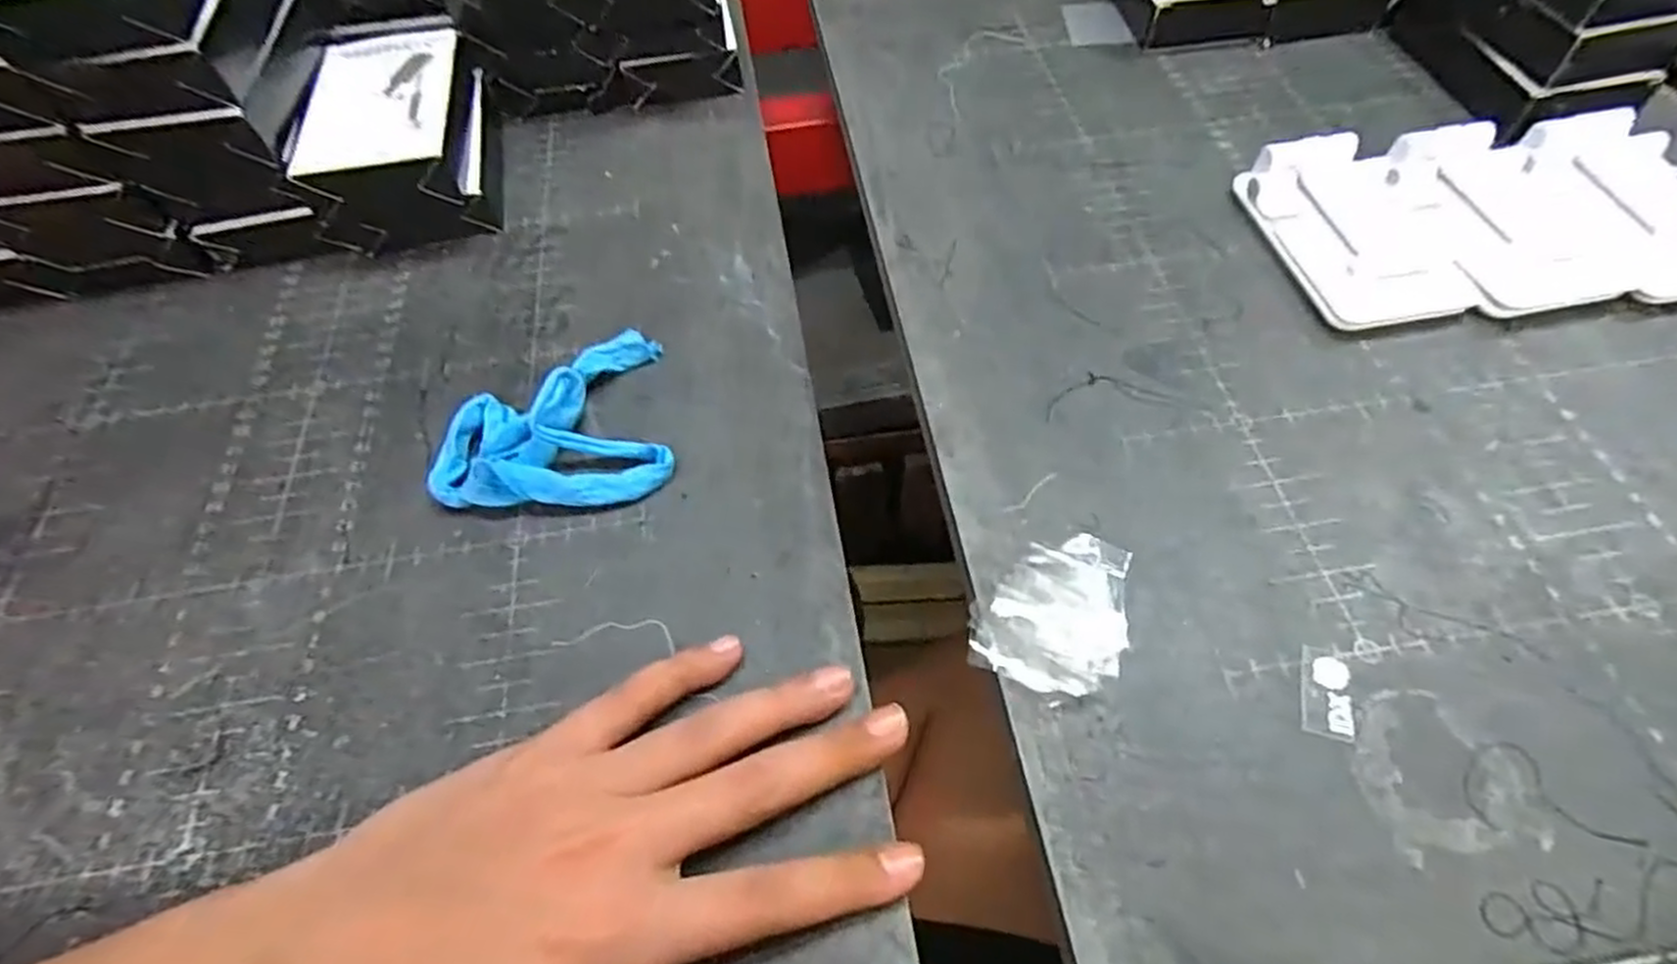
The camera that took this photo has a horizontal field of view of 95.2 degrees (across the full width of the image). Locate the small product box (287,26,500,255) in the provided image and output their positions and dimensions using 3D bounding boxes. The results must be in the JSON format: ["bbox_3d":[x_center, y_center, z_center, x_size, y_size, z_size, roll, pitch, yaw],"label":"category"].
[{"bbox_3d":[-0.229,-0.182,0.407,0.074,0.063,0.114,-12,57,-3],"label":"small product box"}]

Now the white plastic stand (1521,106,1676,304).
[{"bbox_3d":[0.368,-0.129,0.357,0.070,0.023,0.108,-7,57,0],"label":"white plastic stand"}]

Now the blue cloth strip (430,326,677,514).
[{"bbox_3d":[-0.121,-0.025,0.318,0.093,0.028,0.081,-15,57,-5],"label":"blue cloth strip"}]

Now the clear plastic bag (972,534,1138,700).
[{"bbox_3d":[0.079,0.044,0.269,0.046,0.013,0.069,26,62,20],"label":"clear plastic bag"}]

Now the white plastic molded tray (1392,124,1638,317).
[{"bbox_3d":[0.305,-0.123,0.357,0.068,0.024,0.106,-9,57,-1],"label":"white plastic molded tray"}]

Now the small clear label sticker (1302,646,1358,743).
[{"bbox_3d":[0.163,0.069,0.253,0.016,0.004,0.030,14,59,13],"label":"small clear label sticker"}]

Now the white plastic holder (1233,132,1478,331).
[{"bbox_3d":[0.238,-0.118,0.357,0.067,0.023,0.105,-8,57,0],"label":"white plastic holder"}]

